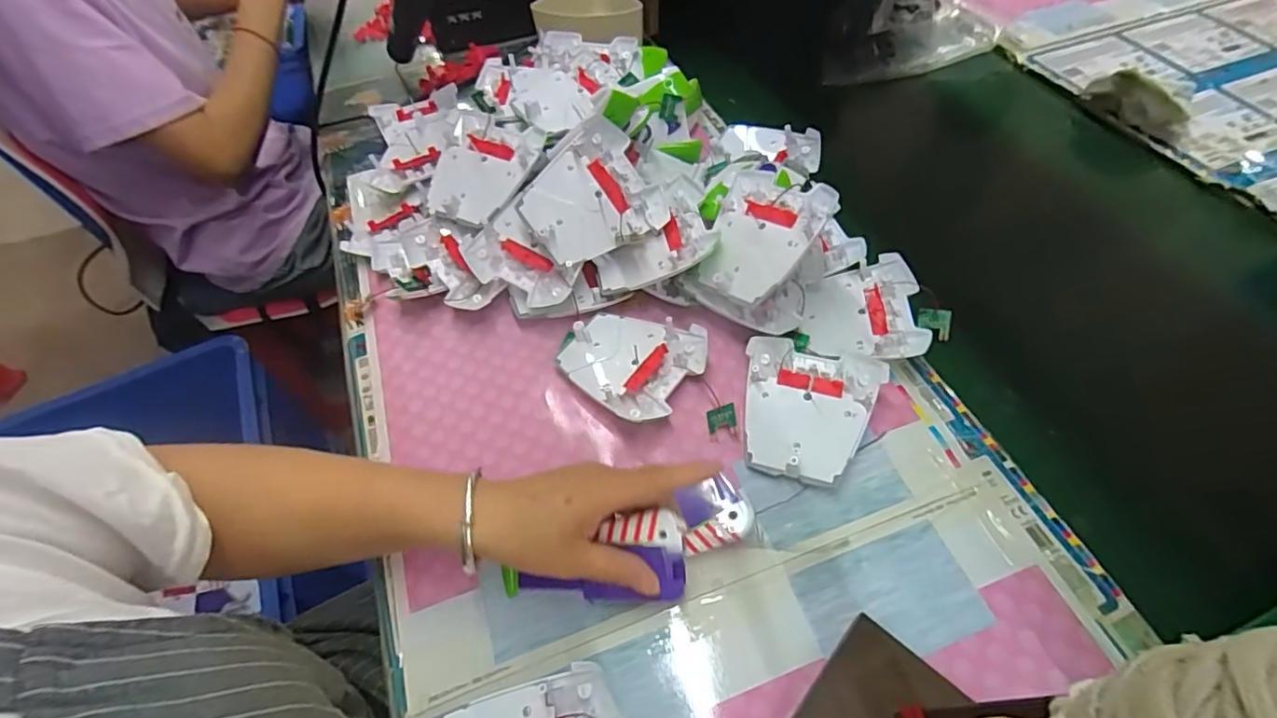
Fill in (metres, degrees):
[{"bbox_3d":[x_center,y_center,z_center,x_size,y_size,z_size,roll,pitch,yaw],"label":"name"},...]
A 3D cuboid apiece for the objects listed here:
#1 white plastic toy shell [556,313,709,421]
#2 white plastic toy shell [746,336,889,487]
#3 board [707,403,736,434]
[{"bbox_3d":[-0.006,0.001,0.471,0.107,0.026,0.095,29,61,21],"label":"white plastic toy shell"},{"bbox_3d":[0.126,0.038,0.435,0.097,0.029,0.108,17,58,14],"label":"white plastic toy shell"},{"bbox_3d":[0.064,0.046,0.443,0.022,0.004,0.019,-18,62,22],"label":"board"}]

